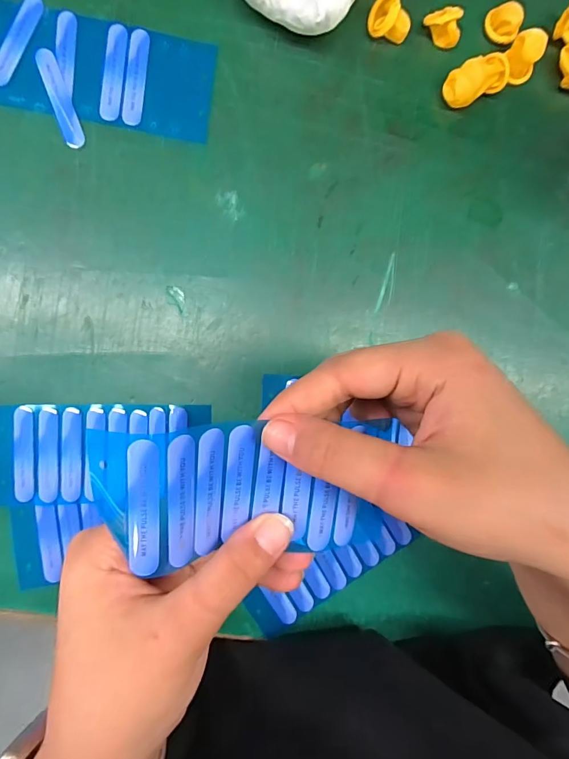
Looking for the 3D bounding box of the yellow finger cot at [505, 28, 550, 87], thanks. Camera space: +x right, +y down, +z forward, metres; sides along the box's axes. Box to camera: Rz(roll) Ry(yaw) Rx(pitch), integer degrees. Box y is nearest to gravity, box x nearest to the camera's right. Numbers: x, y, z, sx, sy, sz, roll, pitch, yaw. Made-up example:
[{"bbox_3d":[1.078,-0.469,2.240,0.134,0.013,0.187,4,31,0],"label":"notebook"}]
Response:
[{"bbox_3d":[0.141,-0.189,0.245,0.021,0.021,0.019,42,87,-6],"label":"yellow finger cot"}]

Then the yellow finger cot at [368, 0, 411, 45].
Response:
[{"bbox_3d":[0.061,-0.205,0.238,0.024,0.015,0.018,22,89,-7],"label":"yellow finger cot"}]

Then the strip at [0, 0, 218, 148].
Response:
[{"bbox_3d":[-0.101,-0.163,0.227,0.119,0.004,0.064,10,91,-7],"label":"strip"}]

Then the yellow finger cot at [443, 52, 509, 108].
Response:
[{"bbox_3d":[0.112,-0.175,0.245,0.036,0.017,0.020,-25,95,-5],"label":"yellow finger cot"}]

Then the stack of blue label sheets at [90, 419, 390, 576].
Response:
[{"bbox_3d":[-0.013,0.043,0.157,0.108,0.010,0.053,2,103,-22],"label":"stack of blue label sheets"}]

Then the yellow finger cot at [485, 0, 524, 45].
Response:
[{"bbox_3d":[0.130,-0.212,0.247,0.019,0.015,0.015,32,88,-7],"label":"yellow finger cot"}]

